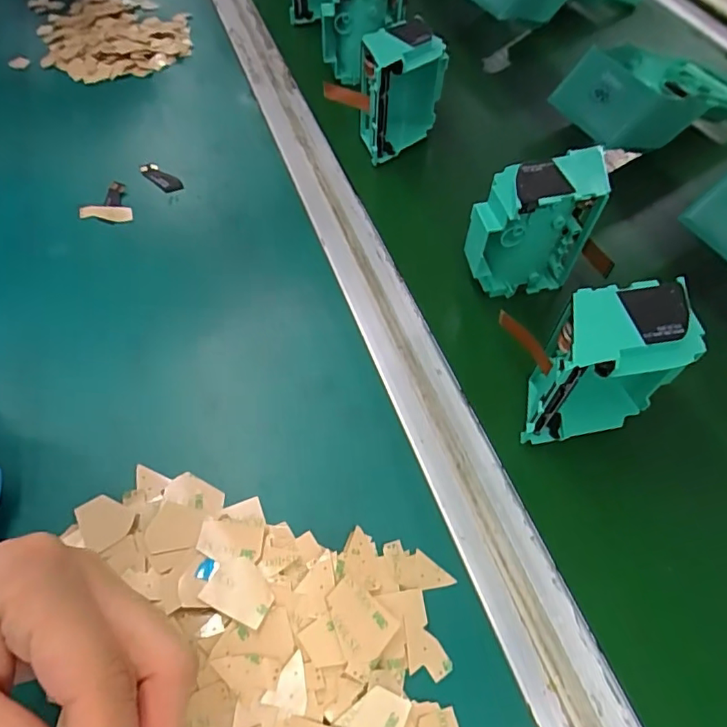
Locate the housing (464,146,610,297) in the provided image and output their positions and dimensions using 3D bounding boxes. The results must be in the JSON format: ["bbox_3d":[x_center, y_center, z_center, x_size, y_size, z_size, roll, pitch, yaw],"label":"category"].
[{"bbox_3d":[0.095,-0.079,0.308,0.069,0.070,0.039,-6,57,-6],"label":"housing"}]

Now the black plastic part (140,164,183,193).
[{"bbox_3d":[-0.148,-0.136,0.385,0.040,0.006,0.013,38,63,21],"label":"black plastic part"}]

